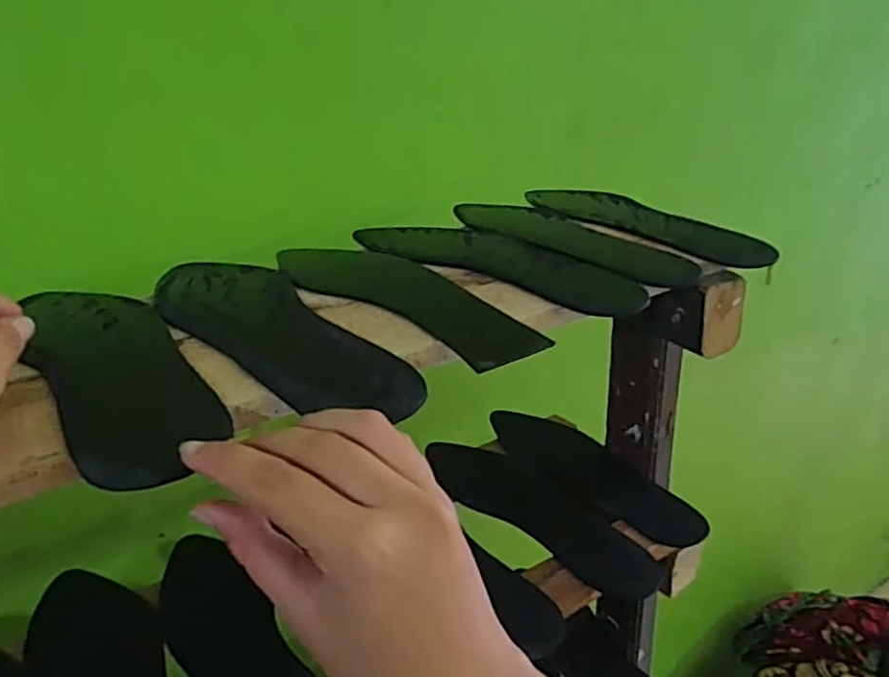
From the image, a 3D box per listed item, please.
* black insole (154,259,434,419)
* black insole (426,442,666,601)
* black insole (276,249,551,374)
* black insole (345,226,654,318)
[{"bbox_3d":[-0.100,-0.007,0.353,0.074,0.009,0.244,-19,30,-30],"label":"black insole"},{"bbox_3d":[0.075,0.140,0.553,0.074,0.005,0.238,-24,32,-37],"label":"black insole"},{"bbox_3d":[-0.032,-0.028,0.393,0.066,0.009,0.215,-24,32,-37],"label":"black insole"},{"bbox_3d":[0.029,-0.055,0.433,0.222,0.004,0.068,20,33,39],"label":"black insole"}]

